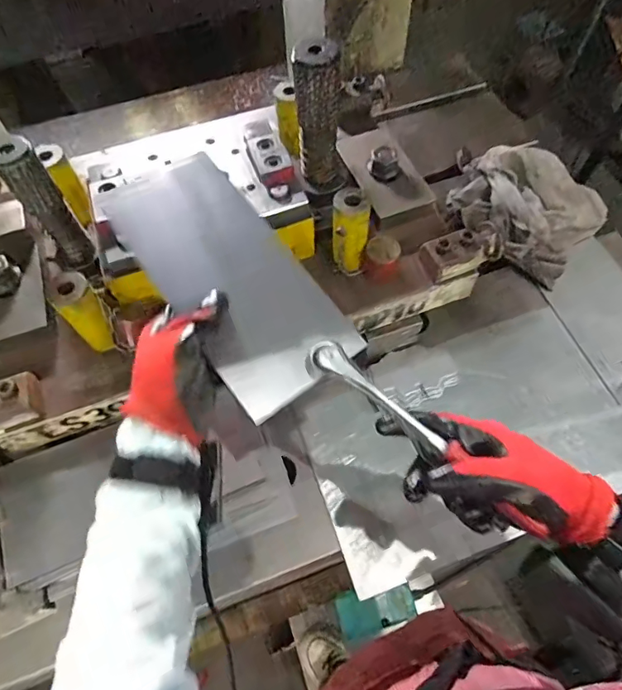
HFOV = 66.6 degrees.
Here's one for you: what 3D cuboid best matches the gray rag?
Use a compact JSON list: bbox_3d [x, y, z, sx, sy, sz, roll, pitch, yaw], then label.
[{"bbox_3d":[0.324,-0.226,0.727,0.227,0.069,0.187,39,69,21],"label":"gray rag"}]

